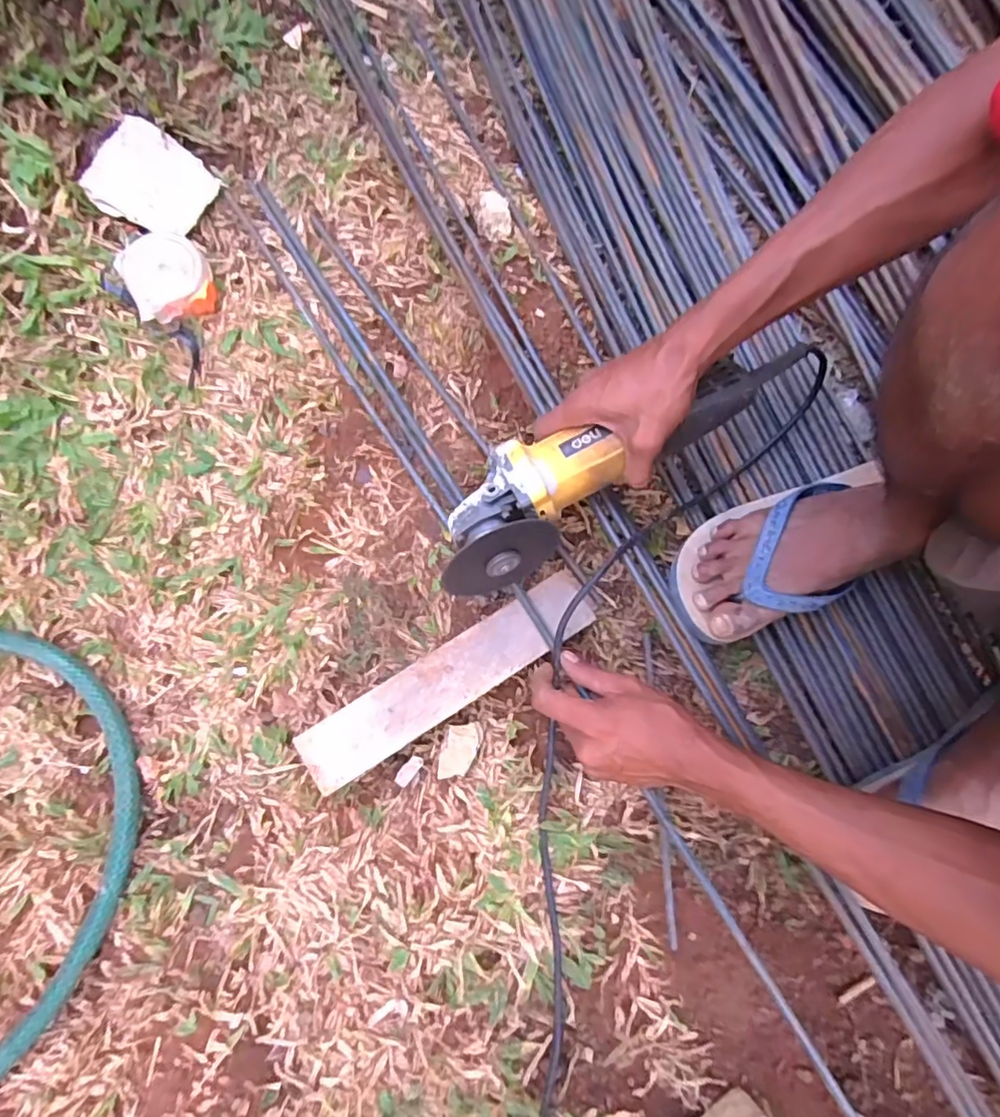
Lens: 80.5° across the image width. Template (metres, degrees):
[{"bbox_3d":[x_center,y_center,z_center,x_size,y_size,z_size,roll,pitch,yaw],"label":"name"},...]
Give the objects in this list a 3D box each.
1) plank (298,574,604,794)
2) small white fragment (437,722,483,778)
[{"bbox_3d":[-0.042,0.103,0.527,0.280,0.039,0.064,-32,78,-8],"label":"plank"},{"bbox_3d":[-0.036,0.170,0.523,0.034,0.013,0.050,13,74,-3],"label":"small white fragment"}]

